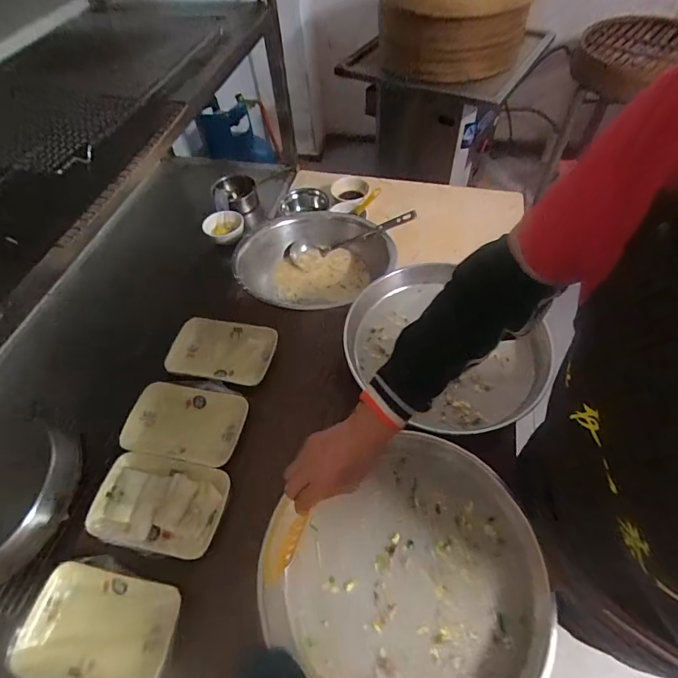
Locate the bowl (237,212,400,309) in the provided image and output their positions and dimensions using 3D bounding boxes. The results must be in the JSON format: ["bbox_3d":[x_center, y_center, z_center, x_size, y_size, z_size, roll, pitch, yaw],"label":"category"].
[{"bbox_3d":[-0.071,-0.170,0.953,0.282,0.124,0.346,29,60,25],"label":"bowl"}]

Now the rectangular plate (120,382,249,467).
[{"bbox_3d":[-0.248,0.133,0.652,0.186,0.029,0.120,7,53,11],"label":"rectangular plate"}]

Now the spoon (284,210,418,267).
[{"bbox_3d":[0.023,-0.247,0.986,0.338,0.054,0.046,-13,49,21],"label":"spoon"}]

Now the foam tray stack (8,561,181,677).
[{"bbox_3d":[-0.297,0.361,0.499,0.189,0.023,0.123,5,52,10],"label":"foam tray stack"}]

